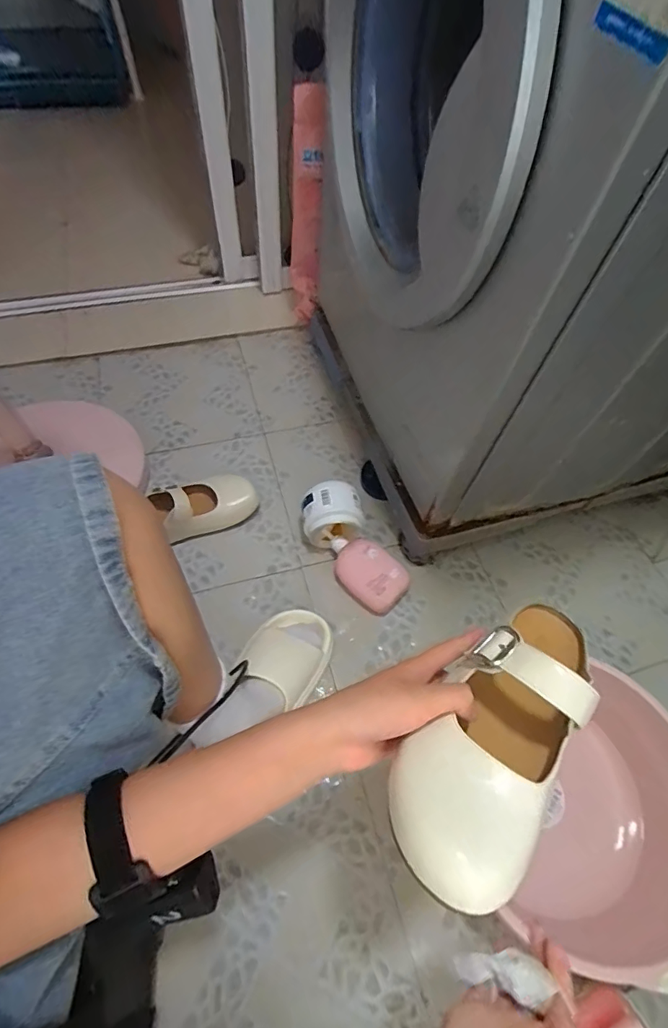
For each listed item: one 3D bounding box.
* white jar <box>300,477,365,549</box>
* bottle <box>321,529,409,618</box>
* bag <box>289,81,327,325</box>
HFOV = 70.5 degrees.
[{"bbox_3d":[-0.007,0.004,0.794,0.091,0.105,0.071,-8,59,-10],"label":"white jar"},{"bbox_3d":[0.045,0.087,0.779,0.080,0.051,0.161,-37,68,-24],"label":"bottle"},{"bbox_3d":[-0.055,-0.588,0.938,0.058,0.396,0.074,0,58,-3],"label":"bag"}]

